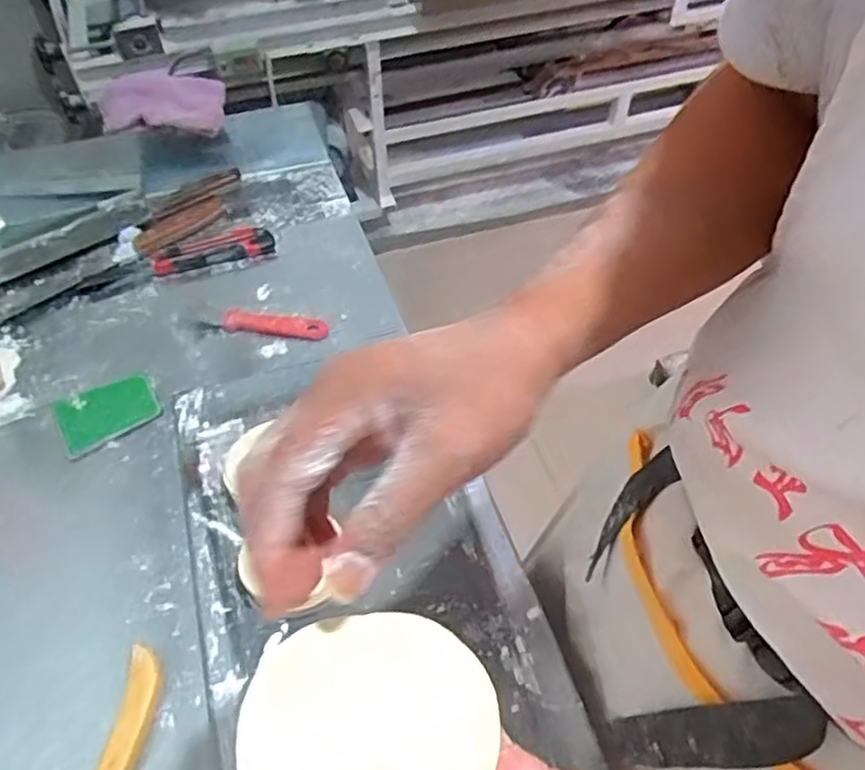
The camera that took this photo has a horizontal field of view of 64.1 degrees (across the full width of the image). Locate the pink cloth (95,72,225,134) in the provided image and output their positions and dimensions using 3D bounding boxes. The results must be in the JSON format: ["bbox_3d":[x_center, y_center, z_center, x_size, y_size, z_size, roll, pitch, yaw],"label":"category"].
[{"bbox_3d":[-0.340,-0.351,0.868,0.152,0.052,0.072,-8,53,-7],"label":"pink cloth"}]

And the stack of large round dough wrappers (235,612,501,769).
[{"bbox_3d":[-0.023,0.129,0.261,0.094,0.015,0.080,-10,54,-10],"label":"stack of large round dough wrappers"}]

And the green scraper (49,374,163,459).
[{"bbox_3d":[-0.334,0.027,0.711,0.094,0.006,0.071,-23,64,-21],"label":"green scraper"}]

